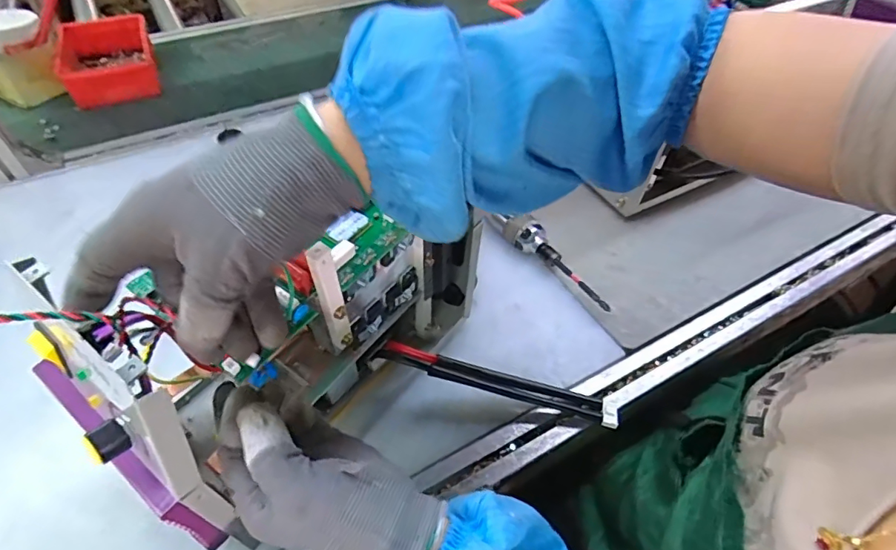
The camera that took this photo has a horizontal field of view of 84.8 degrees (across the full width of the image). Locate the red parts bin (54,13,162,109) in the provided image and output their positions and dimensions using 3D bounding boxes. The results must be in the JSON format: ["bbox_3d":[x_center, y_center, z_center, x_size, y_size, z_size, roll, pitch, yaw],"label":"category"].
[{"bbox_3d":[-0.571,-0.365,0.831,0.142,0.062,0.213,-21,54,-18],"label":"red parts bin"}]

